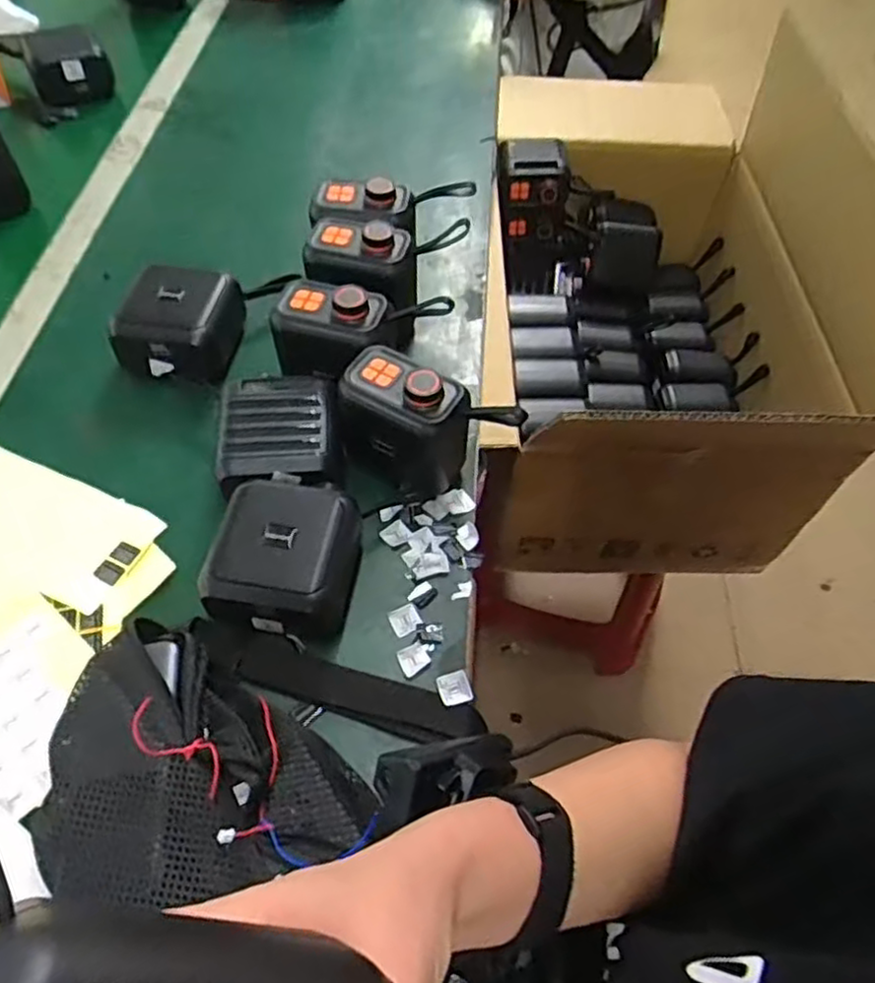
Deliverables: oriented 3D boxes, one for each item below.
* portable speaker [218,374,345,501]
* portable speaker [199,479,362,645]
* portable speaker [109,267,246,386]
[{"bbox_3d":[-0.115,-0.036,0.512,0.086,0.057,0.095,-3,61,-10],"label":"portable speaker"},{"bbox_3d":[-0.100,0.043,0.467,0.088,0.056,0.100,13,59,0],"label":"portable speaker"},{"bbox_3d":[-0.216,-0.137,0.584,0.088,0.064,0.093,11,60,-1],"label":"portable speaker"}]

